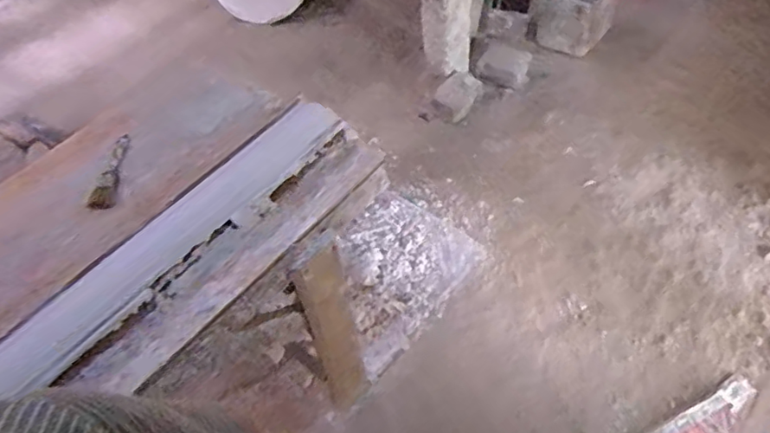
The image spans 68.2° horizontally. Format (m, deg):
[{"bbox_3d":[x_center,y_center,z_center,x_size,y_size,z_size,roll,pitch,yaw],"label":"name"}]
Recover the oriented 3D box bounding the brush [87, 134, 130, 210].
[{"bbox_3d":[-0.571,-0.099,1.188,0.047,0.018,0.213,-8,51,0],"label":"brush"}]

